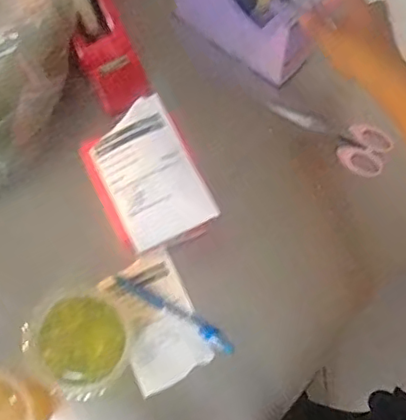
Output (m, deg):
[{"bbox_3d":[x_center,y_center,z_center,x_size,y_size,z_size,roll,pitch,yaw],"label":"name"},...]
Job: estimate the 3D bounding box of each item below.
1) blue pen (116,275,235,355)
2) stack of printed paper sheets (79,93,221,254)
[{"bbox_3d":[-0.026,0.102,0.587,0.134,0.015,0.017,32,75,9],"label":"blue pen"},{"bbox_3d":[-0.048,-0.029,0.511,0.086,0.012,0.124,-26,75,-8],"label":"stack of printed paper sheets"}]

